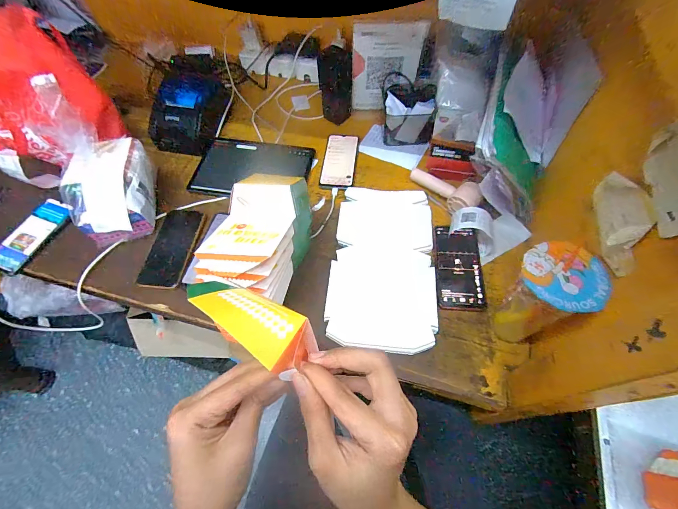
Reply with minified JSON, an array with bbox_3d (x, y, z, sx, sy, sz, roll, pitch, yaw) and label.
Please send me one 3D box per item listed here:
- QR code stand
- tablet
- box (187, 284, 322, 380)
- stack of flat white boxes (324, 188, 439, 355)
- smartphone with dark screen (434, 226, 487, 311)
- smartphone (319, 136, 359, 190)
[{"bbox_3d":[0.104,-0.403,0.706,0.147,0.197,0.020,6,59,6],"label":"QR code stand"},{"bbox_3d":[-0.191,-0.195,0.699,0.249,0.011,0.160,8,60,7],"label":"tablet"},{"bbox_3d":[-0.074,0.050,0.256,0.127,0.025,0.044,23,62,30],"label":"box"},{"bbox_3d":[0.080,0.009,0.573,0.178,0.014,0.319,4,59,4],"label":"stack of flat white boxes"},{"bbox_3d":[0.213,0.018,0.558,0.082,0.010,0.164,2,59,3],"label":"smartphone with dark screen"},{"bbox_3d":[0.003,-0.212,0.704,0.074,0.008,0.162,5,59,5],"label":"smartphone"}]

